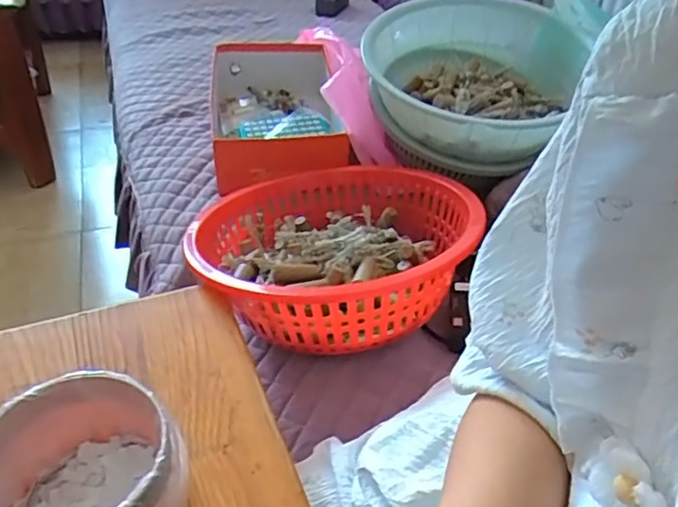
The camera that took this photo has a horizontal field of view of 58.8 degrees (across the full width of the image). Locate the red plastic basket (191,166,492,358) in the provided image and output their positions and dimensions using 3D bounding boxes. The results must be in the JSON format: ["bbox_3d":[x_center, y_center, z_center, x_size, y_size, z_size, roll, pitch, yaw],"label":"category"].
[{"bbox_3d":[-0.009,-0.013,0.699,0.290,0.137,0.317,-4,38,-7],"label":"red plastic basket"}]

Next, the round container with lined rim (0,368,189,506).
[{"bbox_3d":[-0.164,0.152,0.391,0.113,0.089,0.114,1,38,-1],"label":"round container with lined rim"}]

